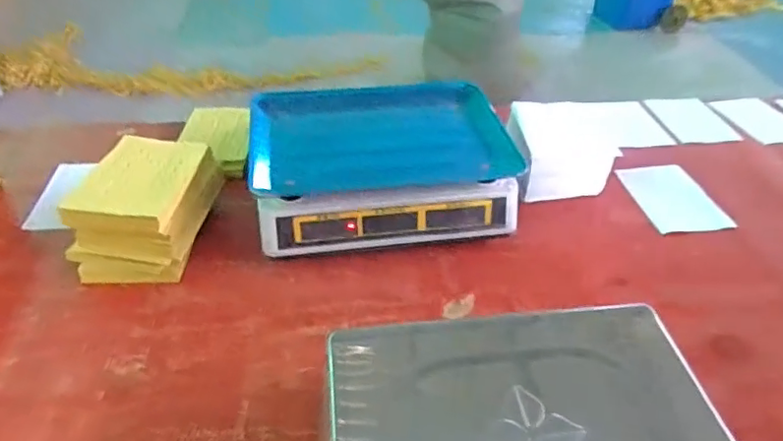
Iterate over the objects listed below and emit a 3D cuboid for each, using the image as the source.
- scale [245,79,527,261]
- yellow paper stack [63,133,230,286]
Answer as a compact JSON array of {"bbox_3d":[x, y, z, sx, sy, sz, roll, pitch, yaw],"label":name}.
[{"bbox_3d":[-0.016,-0.081,0.757,0.323,0.118,0.264,-6,41,-8],"label":"scale"},{"bbox_3d":[-0.302,-0.015,0.697,0.133,0.090,0.186,8,41,7],"label":"yellow paper stack"}]

